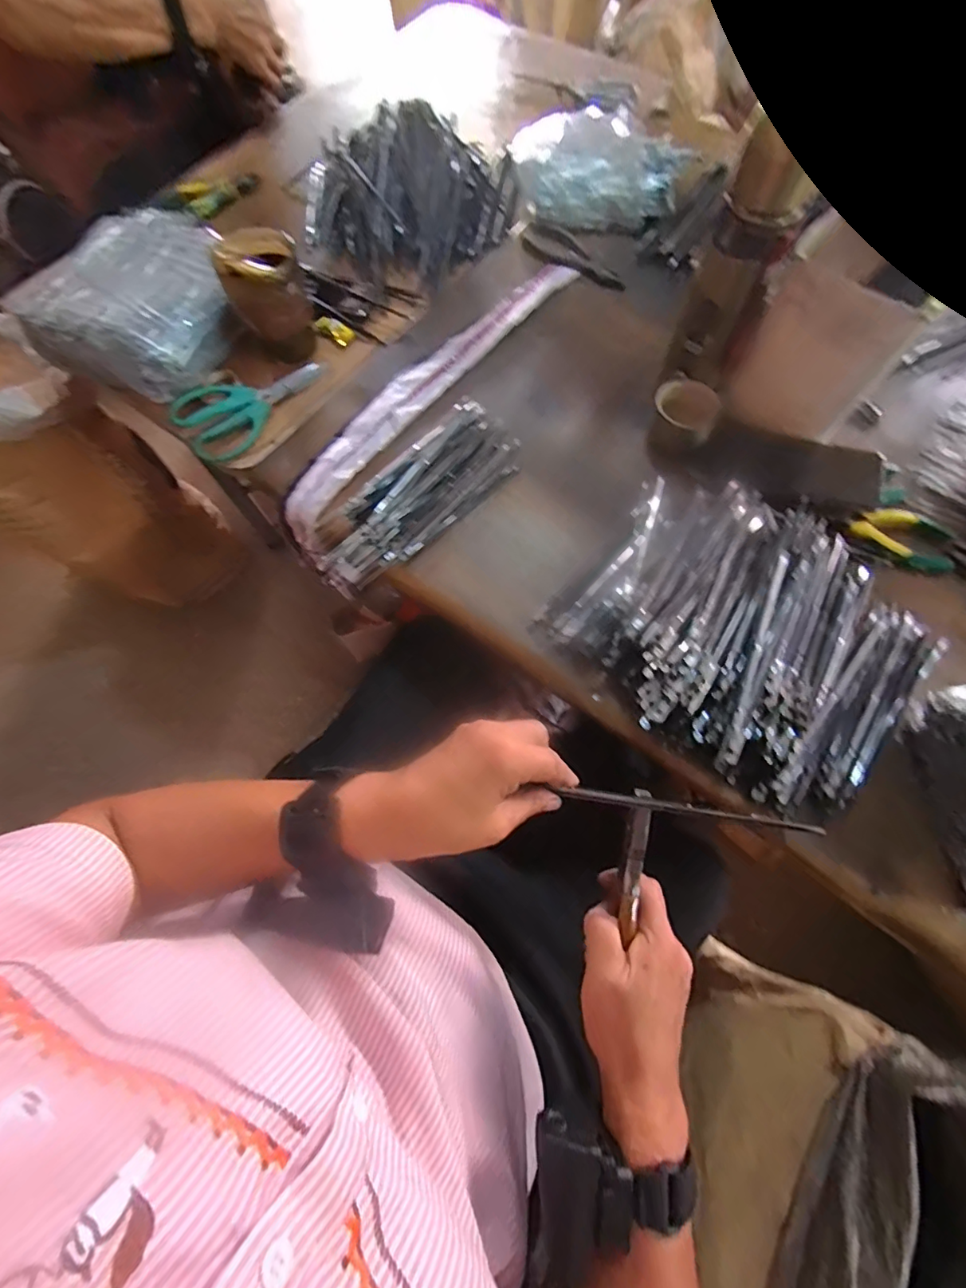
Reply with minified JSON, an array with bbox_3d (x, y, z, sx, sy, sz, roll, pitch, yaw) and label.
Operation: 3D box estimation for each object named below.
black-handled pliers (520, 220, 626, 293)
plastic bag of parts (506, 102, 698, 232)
[{"bbox_3d":[0.113,-0.492,0.628,0.163,0.008,0.054,43,76,15],"label":"black-handled pliers"},{"bbox_3d":[0.148,-0.623,0.650,0.230,0.064,0.146,9,70,4],"label":"plastic bag of parts"}]

